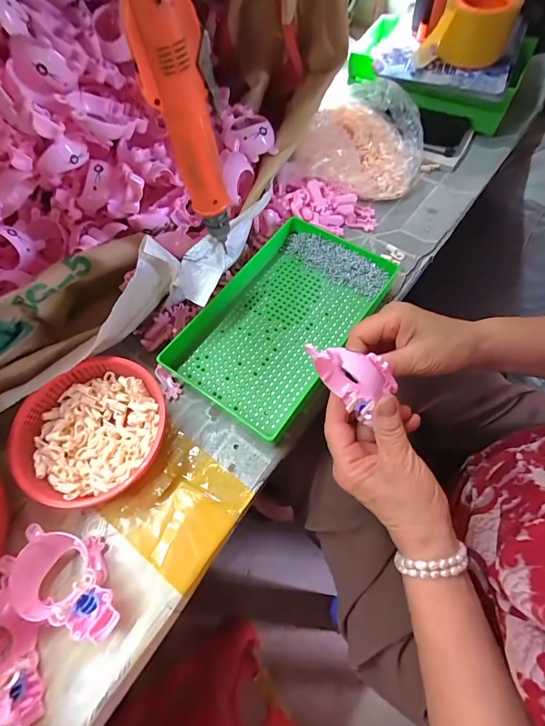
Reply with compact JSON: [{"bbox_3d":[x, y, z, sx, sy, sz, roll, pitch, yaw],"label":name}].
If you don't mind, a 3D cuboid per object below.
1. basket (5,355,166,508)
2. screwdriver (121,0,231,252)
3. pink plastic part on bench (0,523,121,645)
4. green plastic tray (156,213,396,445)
[{"bbox_3d":[-0.169,0.065,0.360,0.124,0.046,0.132,-1,63,2],"label":"basket"},{"bbox_3d":[-0.064,-0.179,0.289,0.038,0.189,0.031,23,66,14],"label":"screwdriver"},{"bbox_3d":[-0.165,0.178,0.311,0.100,0.033,0.060,14,64,10],"label":"pink plastic part on bench"},{"bbox_3d":[0.009,-0.049,0.418,0.155,0.034,0.243,32,69,17],"label":"green plastic tray"}]

